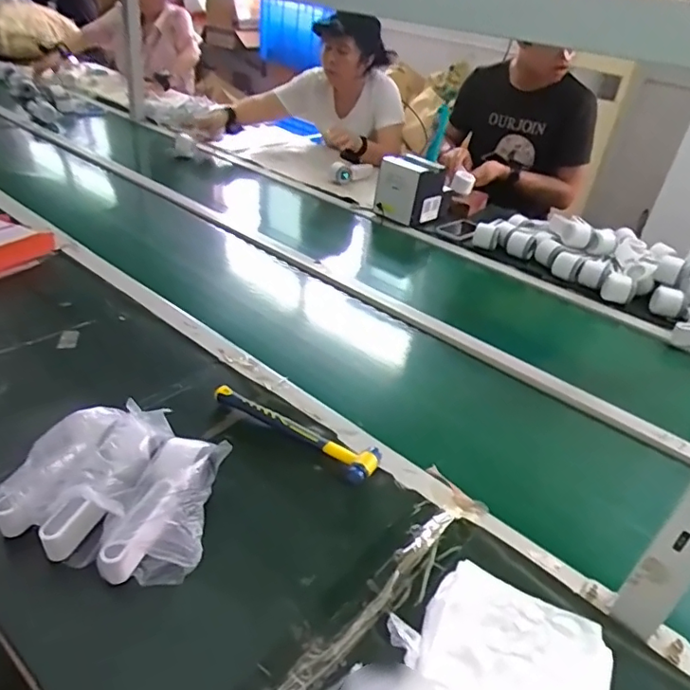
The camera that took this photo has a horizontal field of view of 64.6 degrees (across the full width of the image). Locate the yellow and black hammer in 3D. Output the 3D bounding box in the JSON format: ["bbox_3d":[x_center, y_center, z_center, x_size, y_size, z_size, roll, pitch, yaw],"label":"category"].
[{"bbox_3d":[-0.063,0.107,0.727,0.240,0.026,0.060,26,38,25],"label":"yellow and black hammer"}]

